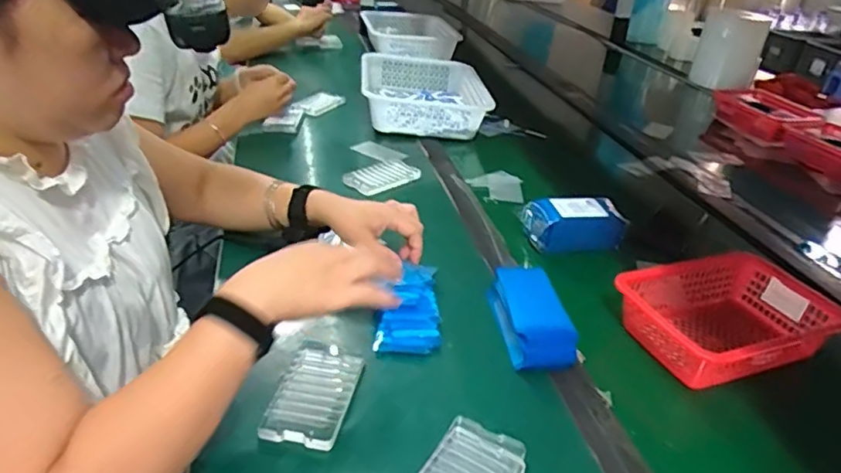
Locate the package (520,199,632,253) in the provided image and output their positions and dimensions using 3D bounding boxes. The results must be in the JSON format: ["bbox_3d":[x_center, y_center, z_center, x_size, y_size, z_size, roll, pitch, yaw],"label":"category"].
[{"bbox_3d":[0.217,-0.019,0.834,0.132,0.053,0.061,-2,30,-13],"label":"package"}]

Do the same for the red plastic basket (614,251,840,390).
[{"bbox_3d":[0.350,0.095,0.683,0.229,0.062,0.146,-6,31,-19],"label":"red plastic basket"}]

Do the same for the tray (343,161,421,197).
[{"bbox_3d":[-0.068,-0.099,1.000,0.070,0.022,0.134,27,36,33],"label":"tray"}]

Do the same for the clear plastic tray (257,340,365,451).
[{"bbox_3d":[-0.099,0.147,0.563,0.068,0.013,0.125,9,30,6],"label":"clear plastic tray"}]

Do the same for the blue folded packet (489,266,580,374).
[{"bbox_3d":[0.122,0.087,0.650,0.069,0.047,0.134,0,30,-9],"label":"blue folded packet"}]

